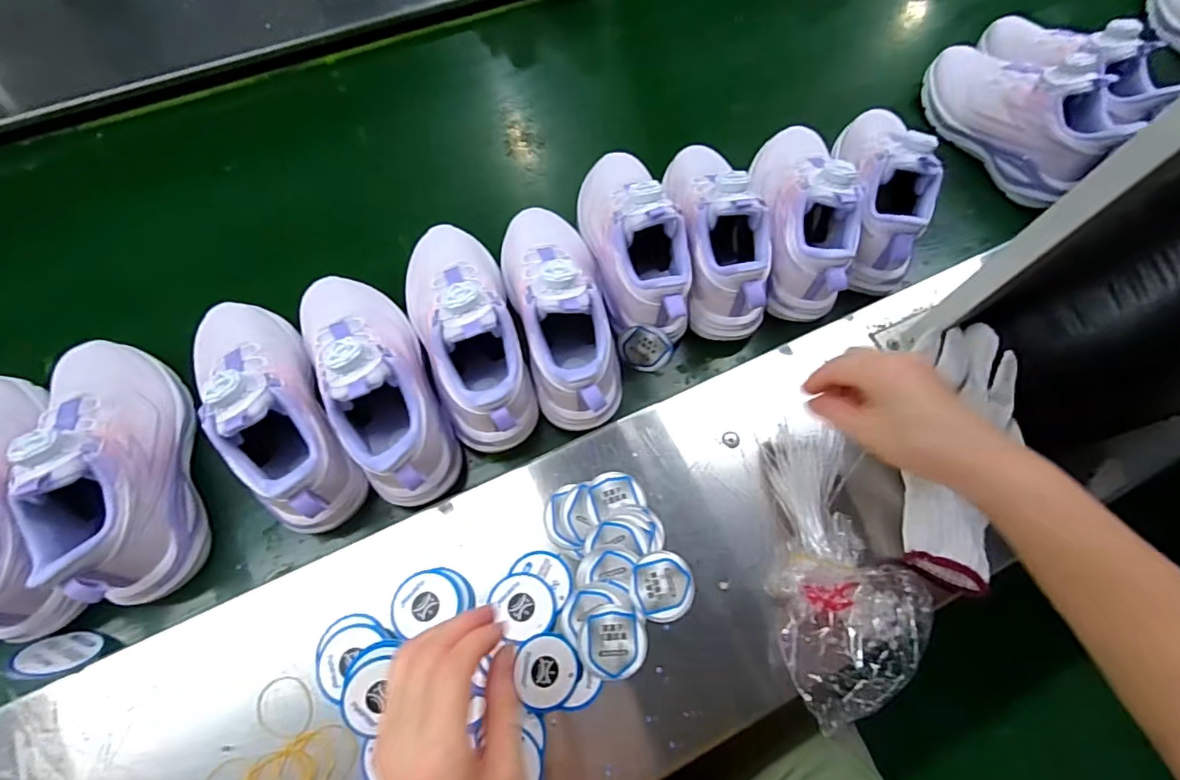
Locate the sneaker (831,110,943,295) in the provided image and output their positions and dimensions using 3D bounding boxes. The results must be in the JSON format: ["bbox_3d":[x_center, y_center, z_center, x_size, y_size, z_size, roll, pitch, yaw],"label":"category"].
[{"bbox_3d":[0.287,-0.211,0.520,0.076,0.088,0.228,8,71,2],"label":"sneaker"}]

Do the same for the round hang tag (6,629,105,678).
[{"bbox_3d":[-0.381,0.188,0.382,0.035,0.046,0.004,31,110,24],"label":"round hang tag"}]

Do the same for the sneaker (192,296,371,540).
[{"bbox_3d":[-0.256,0.005,0.416,0.081,0.091,0.223,-33,74,-12],"label":"sneaker"}]

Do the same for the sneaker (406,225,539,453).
[{"bbox_3d":[-0.108,-0.063,0.449,0.084,0.087,0.223,-21,72,-8],"label":"sneaker"}]

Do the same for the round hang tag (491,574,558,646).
[{"bbox_3d":[-0.048,0.156,0.390,0.041,0.005,0.047,-19,56,-28],"label":"round hang tag"}]

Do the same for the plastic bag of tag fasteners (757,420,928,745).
[{"bbox_3d":[0.191,0.126,0.403,0.105,0.047,0.204,2,71,0],"label":"plastic bag of tag fasteners"}]

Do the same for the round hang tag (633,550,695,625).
[{"bbox_3d":[0.055,0.147,0.401,0.045,0.005,0.048,0,71,-1],"label":"round hang tag"}]

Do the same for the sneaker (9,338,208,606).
[{"bbox_3d":[-0.367,0.051,0.398,0.071,0.098,0.216,-22,72,-8],"label":"sneaker"}]

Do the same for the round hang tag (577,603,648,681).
[{"bbox_3d":[0.017,0.181,0.384,0.047,0.004,0.048,0,71,-1],"label":"round hang tag"}]

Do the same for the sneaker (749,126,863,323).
[{"bbox_3d":[0.204,-0.183,0.504,0.069,0.091,0.215,0,71,-1],"label":"sneaker"}]

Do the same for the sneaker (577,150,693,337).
[{"bbox_3d":[0.039,-0.148,0.481,0.072,0.096,0.204,-15,71,-6],"label":"sneaker"}]

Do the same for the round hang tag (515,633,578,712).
[{"bbox_3d":[-0.031,0.197,0.372,0.044,0.005,0.046,16,68,-14],"label":"round hang tag"}]

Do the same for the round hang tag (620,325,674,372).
[{"bbox_3d":[0.052,-0.038,0.491,0.047,0.045,0.007,13,35,10],"label":"round hang tag"}]

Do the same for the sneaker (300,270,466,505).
[{"bbox_3d":[-0.183,-0.016,0.436,0.082,0.097,0.224,-27,73,-10],"label":"sneaker"}]

